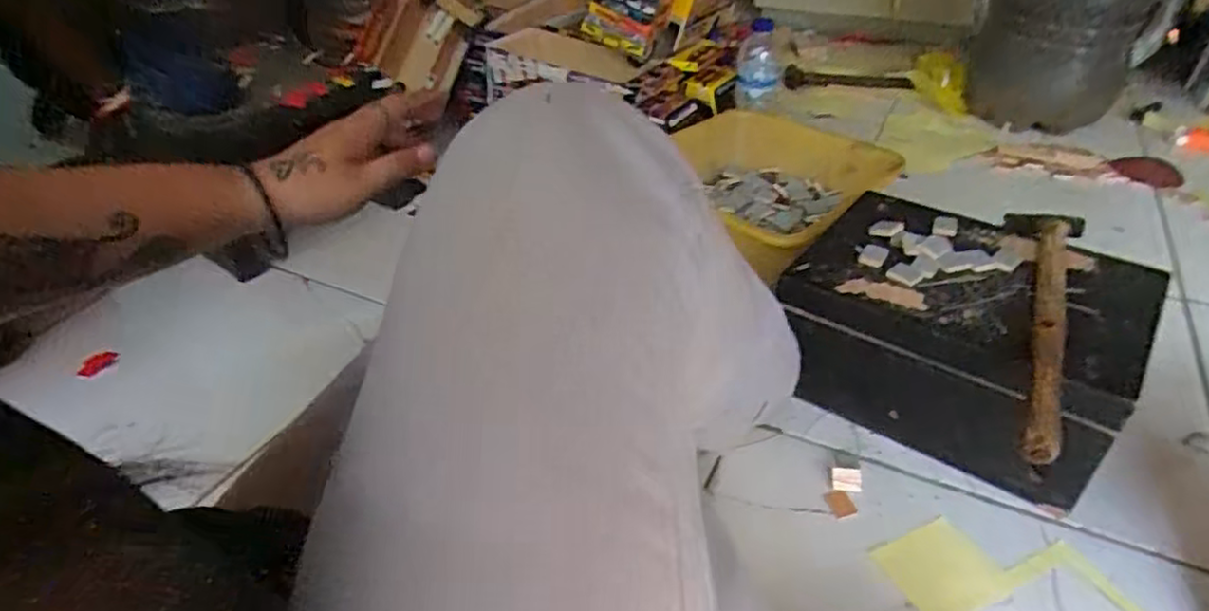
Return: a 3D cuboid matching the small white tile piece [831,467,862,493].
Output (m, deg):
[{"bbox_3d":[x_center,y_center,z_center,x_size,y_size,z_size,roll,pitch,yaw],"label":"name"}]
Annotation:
[{"bbox_3d":[0.212,0.152,0.597,0.025,0.008,0.021,3,37,6],"label":"small white tile piece"}]

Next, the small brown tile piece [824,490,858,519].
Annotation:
[{"bbox_3d":[0.203,0.169,0.584,0.020,0.004,0.023,-12,38,-13],"label":"small brown tile piece"}]

